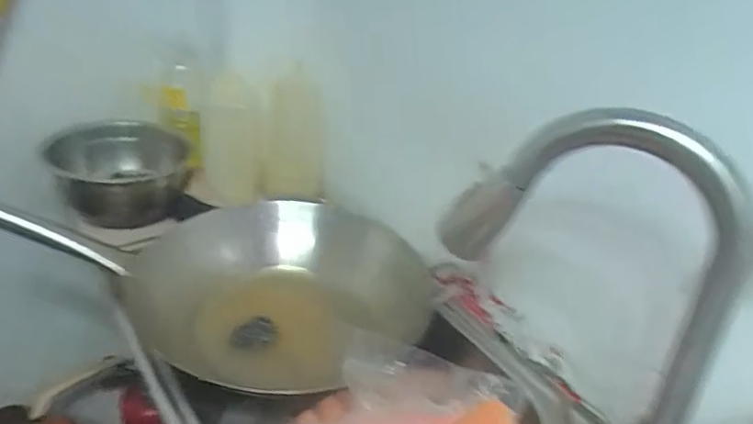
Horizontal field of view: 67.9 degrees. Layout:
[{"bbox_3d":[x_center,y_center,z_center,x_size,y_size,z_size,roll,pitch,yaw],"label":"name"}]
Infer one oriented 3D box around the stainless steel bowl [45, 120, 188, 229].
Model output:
[{"bbox_3d":[-0.377,-0.060,0.855,0.171,0.117,0.189,2,31,-9],"label":"stainless steel bowl"}]

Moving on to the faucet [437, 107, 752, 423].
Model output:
[{"bbox_3d":[0.167,0.070,0.483,0.239,0.333,0.052,28,36,31],"label":"faucet"}]

